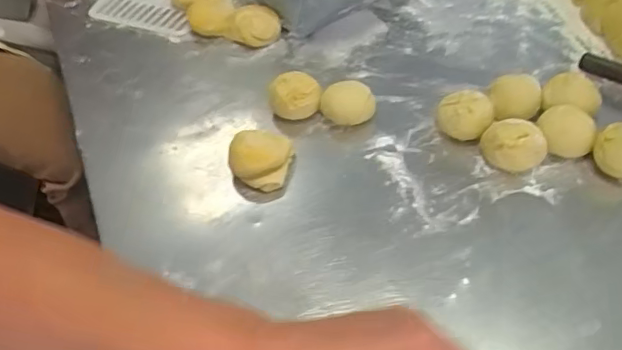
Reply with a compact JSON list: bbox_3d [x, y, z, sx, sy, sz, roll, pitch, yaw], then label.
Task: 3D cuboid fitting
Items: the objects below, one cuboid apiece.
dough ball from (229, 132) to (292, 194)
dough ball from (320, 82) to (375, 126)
[{"bbox_3d":[-0.043,-0.010,0.473,0.050,0.033,0.041,3,48,9],"label":"dough ball"},{"bbox_3d":[0.034,-0.064,0.509,0.045,0.025,0.036,9,50,14],"label":"dough ball"}]

